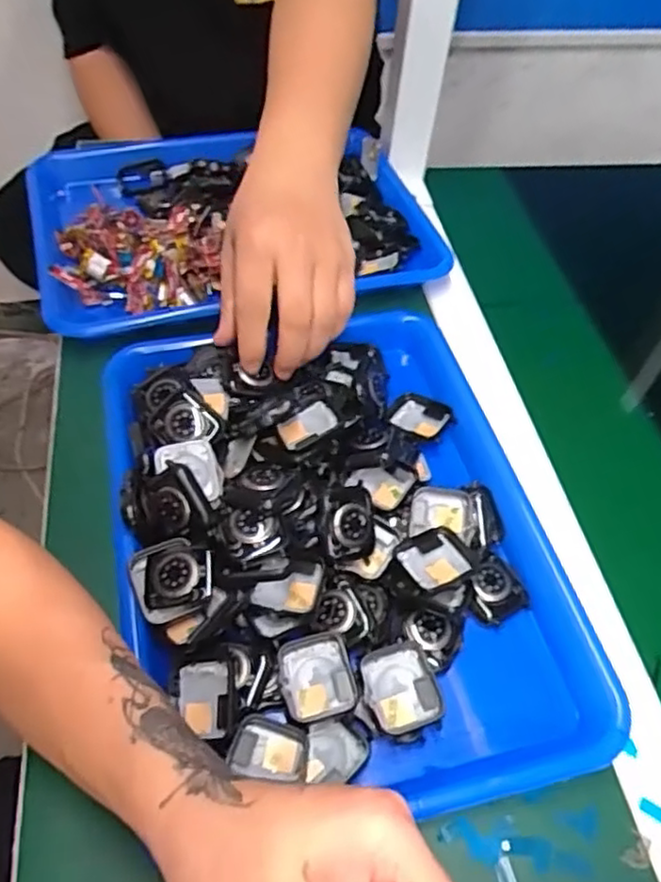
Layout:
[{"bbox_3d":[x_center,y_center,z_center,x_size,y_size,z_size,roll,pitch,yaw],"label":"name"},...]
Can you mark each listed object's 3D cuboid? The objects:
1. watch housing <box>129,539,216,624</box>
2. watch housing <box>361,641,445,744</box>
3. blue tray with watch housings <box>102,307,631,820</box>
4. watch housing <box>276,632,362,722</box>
[{"bbox_3d":[-0.086,0.075,0.361,0.043,0.014,0.041,-12,54,-13],"label":"watch housing"},{"bbox_3d":[0.038,0.131,0.348,0.039,0.009,0.045,-12,54,-13],"label":"watch housing"},{"bbox_3d":[0.005,0.049,0.408,0.251,0.056,0.324,-10,54,-11],"label":"blue tray with watch housings"},{"bbox_3d":[-0.007,0.124,0.350,0.038,0.006,0.041,-8,53,-10],"label":"watch housing"}]

